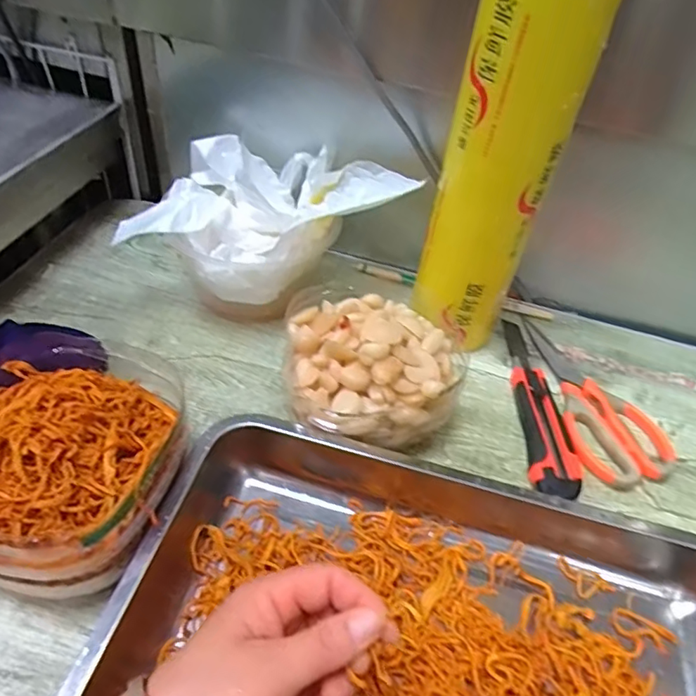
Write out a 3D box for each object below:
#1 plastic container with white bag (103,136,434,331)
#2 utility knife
[{"bbox_3d":[-0.073,-0.111,0.536,0.219,0.121,0.149,17,47,9],"label":"plastic container with white bag"},{"bbox_3d":[0.175,0.044,0.508,0.039,0.018,0.205,6,46,-1],"label":"utility knife"}]

